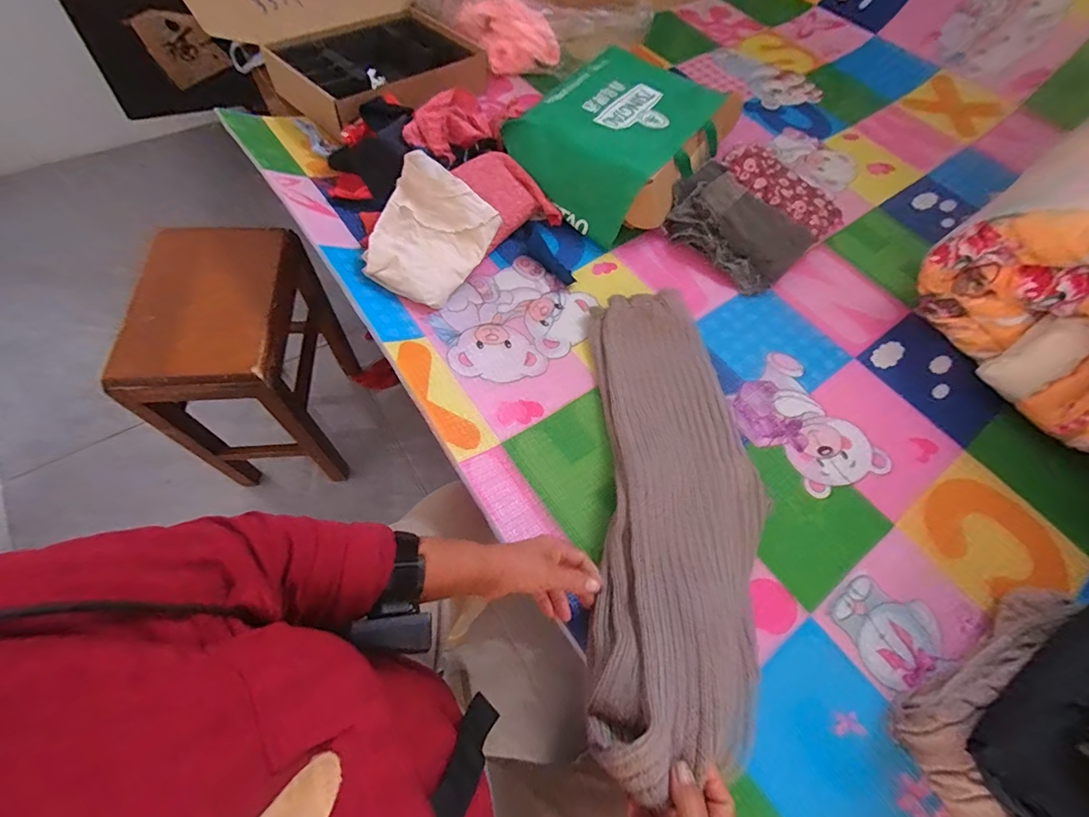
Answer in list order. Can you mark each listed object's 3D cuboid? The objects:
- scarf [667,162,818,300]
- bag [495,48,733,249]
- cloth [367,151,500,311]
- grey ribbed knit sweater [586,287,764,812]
[{"bbox_3d":[0.329,-0.316,0.827,0.176,0.060,0.241,-35,69,-19],"label":"scarf"},{"bbox_3d":[0.131,-0.514,0.887,0.312,0.114,0.409,37,66,15],"label":"bag"},{"bbox_3d":[-0.177,-0.264,0.716,0.164,0.044,0.210,28,77,-13],"label":"cloth"},{"bbox_3d":[0.165,0.075,0.580,0.219,0.096,0.621,9,49,1],"label":"grey ribbed knit sweater"}]

